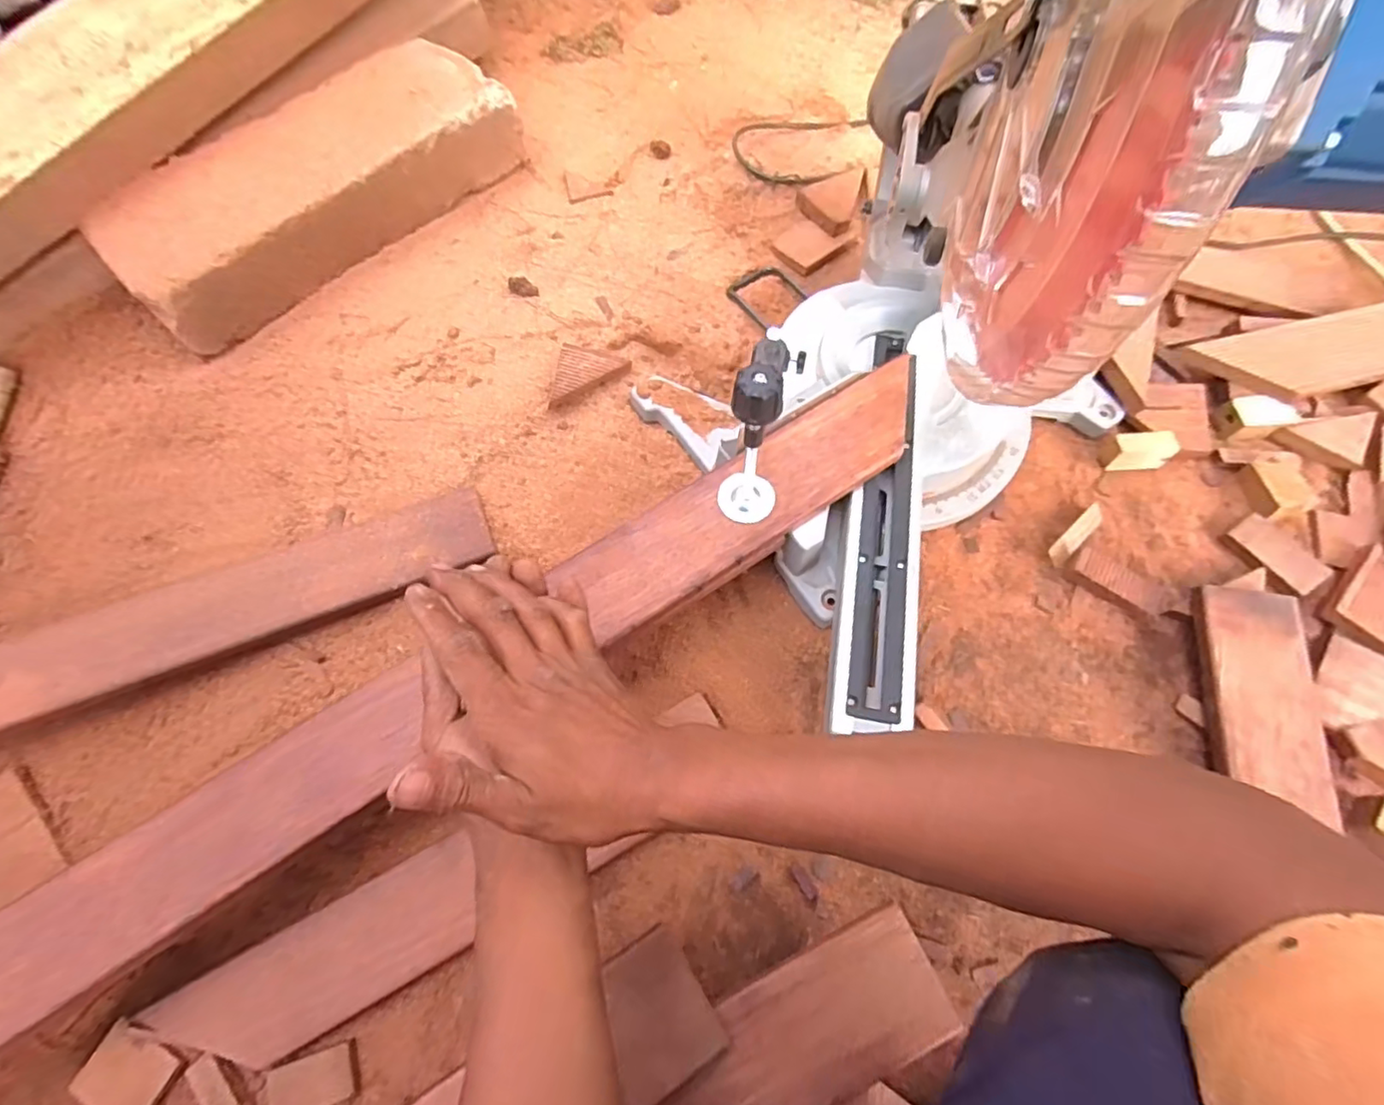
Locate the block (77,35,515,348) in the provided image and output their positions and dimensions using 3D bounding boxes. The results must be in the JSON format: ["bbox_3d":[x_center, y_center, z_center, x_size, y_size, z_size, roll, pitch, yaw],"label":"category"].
[{"bbox_3d":[-0.470,-0.468,0.784,0.189,0.122,0.498,41,74,15],"label":"block"}]

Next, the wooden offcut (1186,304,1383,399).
[{"bbox_3d":[0.730,-0.230,0.697,0.277,0.018,0.089,-12,76,2],"label":"wooden offcut"}]

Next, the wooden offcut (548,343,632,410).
[{"bbox_3d":[-0.122,-0.202,0.717,0.075,0.031,0.085,14,67,8],"label":"wooden offcut"}]

